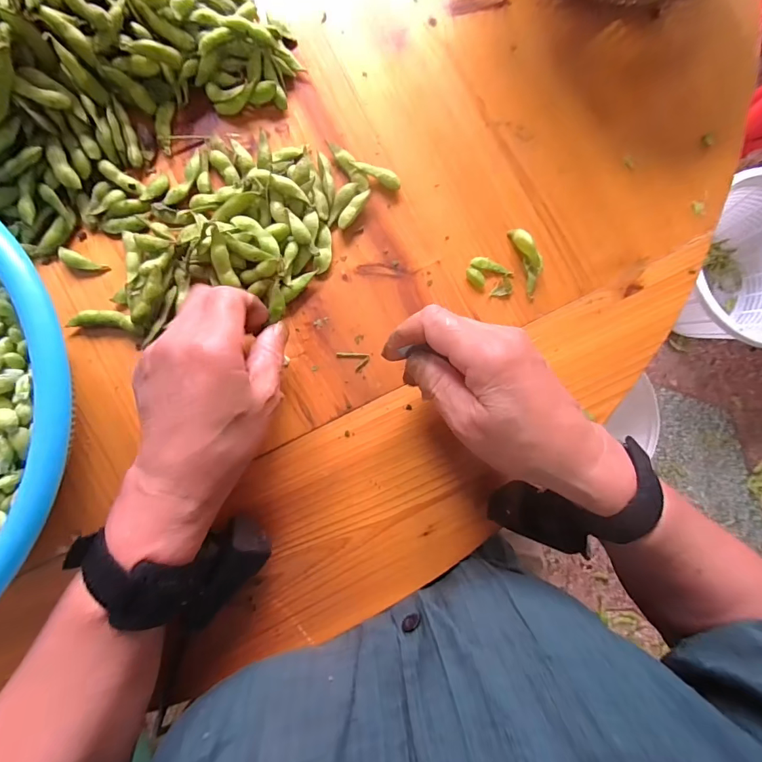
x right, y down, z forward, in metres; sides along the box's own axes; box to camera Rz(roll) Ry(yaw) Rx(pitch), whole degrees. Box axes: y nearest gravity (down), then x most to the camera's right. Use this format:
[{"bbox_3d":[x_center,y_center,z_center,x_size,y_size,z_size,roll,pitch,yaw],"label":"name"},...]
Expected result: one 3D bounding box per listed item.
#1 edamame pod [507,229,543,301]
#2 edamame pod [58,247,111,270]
[{"bbox_3d":[0.114,-0.092,0.314,0.013,0.014,0.054,-17,87,-5],"label":"edamame pod"},{"bbox_3d":[-0.216,-0.086,0.297,0.034,0.005,0.011,21,84,-15],"label":"edamame pod"}]

